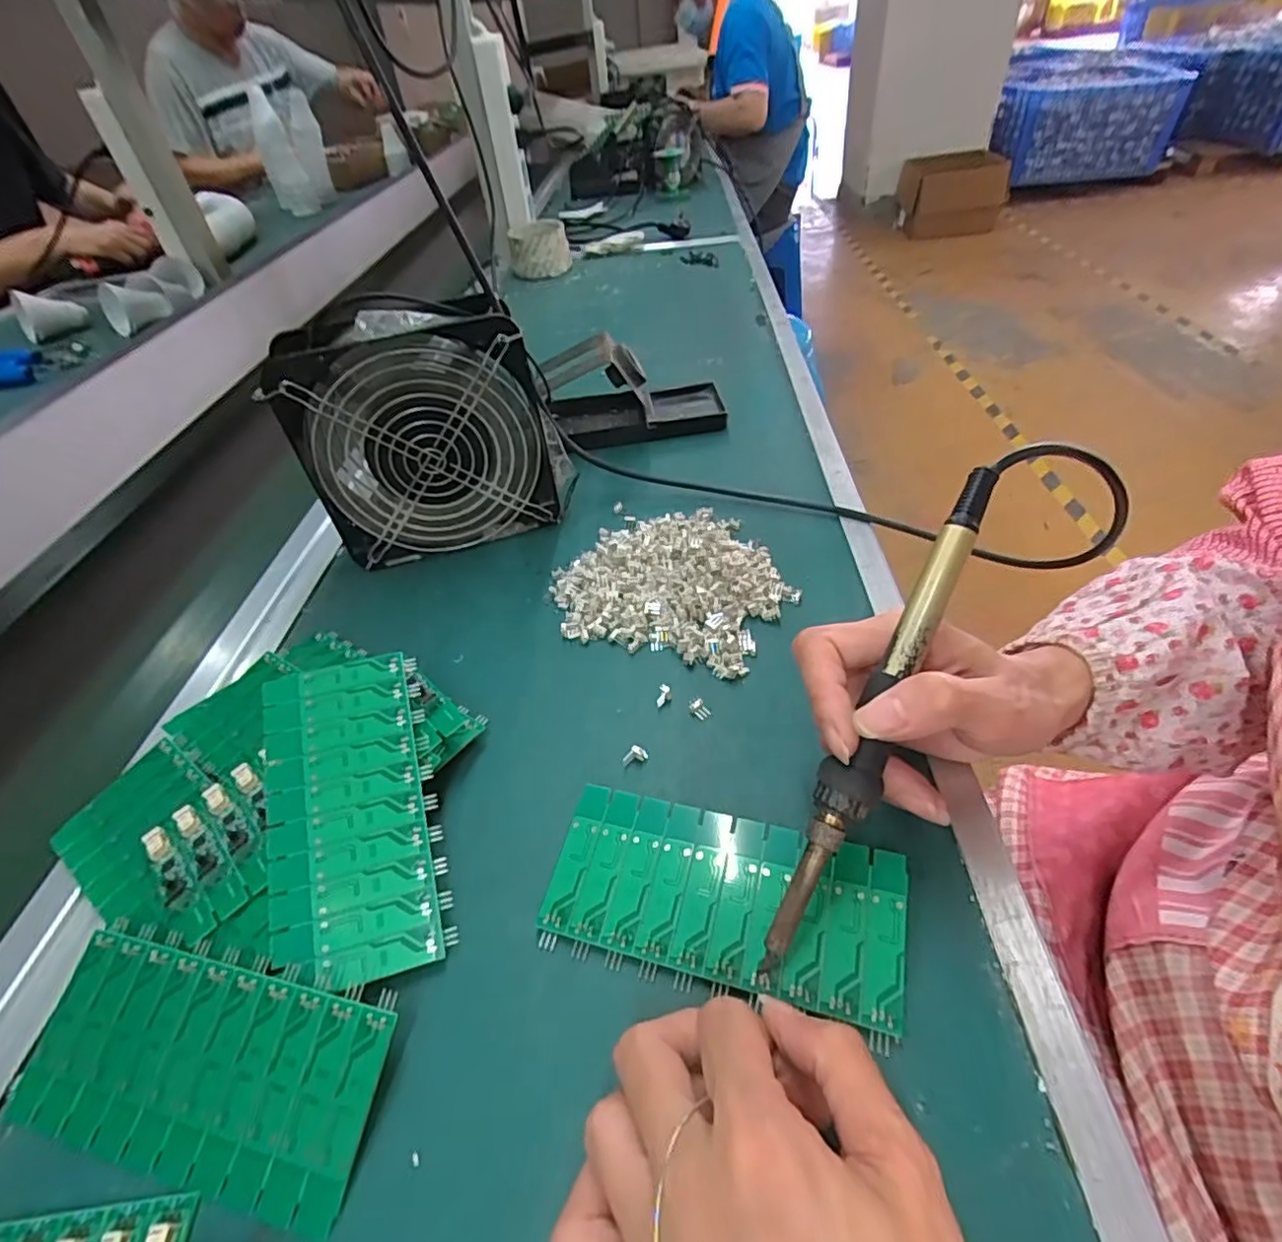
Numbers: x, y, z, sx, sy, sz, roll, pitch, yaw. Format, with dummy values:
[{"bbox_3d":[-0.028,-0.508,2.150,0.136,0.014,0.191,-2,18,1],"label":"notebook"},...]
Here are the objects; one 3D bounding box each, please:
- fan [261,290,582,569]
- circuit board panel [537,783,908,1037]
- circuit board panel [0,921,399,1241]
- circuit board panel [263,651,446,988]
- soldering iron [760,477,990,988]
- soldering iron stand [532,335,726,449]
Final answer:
[{"bbox_3d":[-0.136,-0.126,0.413,0.164,0.145,0.052,-14,44,-7],"label":"fan"},{"bbox_3d":[0.032,0.108,0.250,0.135,0.009,0.062,8,46,17],"label":"circuit board panel"},{"bbox_3d":[-0.157,0.158,0.226,0.137,0.007,0.065,5,65,14],"label":"circuit board panel"},{"bbox_3d":[-0.126,0.080,0.272,0.065,0.005,0.137,-16,63,-11],"label":"circuit board panel"},{"bbox_3d":[0.086,0.035,0.229,0.019,0.014,0.197,22,87,25],"label":"soldering iron"},{"bbox_3d":[-0.008,-0.204,0.536,0.157,0.064,0.078,-10,44,-3],"label":"soldering iron stand"}]

